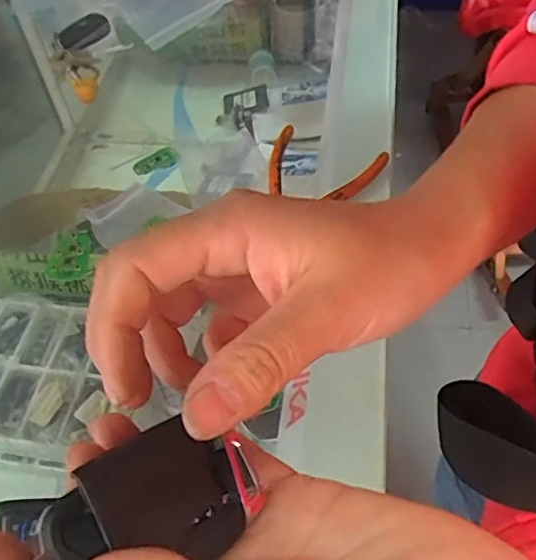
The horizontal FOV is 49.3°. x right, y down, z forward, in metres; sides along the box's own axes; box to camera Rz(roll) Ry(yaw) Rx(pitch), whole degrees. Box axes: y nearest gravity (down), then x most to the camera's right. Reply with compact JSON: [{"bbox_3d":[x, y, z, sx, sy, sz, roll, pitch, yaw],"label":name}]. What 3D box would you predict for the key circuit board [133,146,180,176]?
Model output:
[{"bbox_3d":[-0.095,-0.101,0.495,0.040,0.018,0.008,-19,52,-10],"label":"key circuit board"}]

